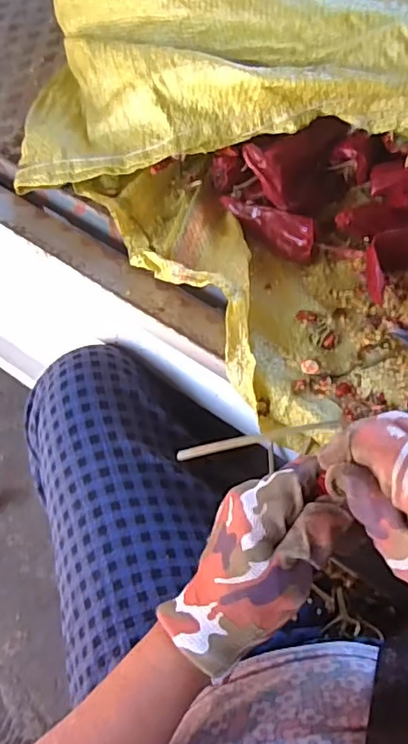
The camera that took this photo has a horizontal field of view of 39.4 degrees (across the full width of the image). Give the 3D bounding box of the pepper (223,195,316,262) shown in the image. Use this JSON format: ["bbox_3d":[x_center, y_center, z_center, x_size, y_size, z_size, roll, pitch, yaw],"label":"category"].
[{"bbox_3d":[0.051,-0.119,0.454,0.088,0.030,0.019,35,65,16],"label":"pepper"}]

